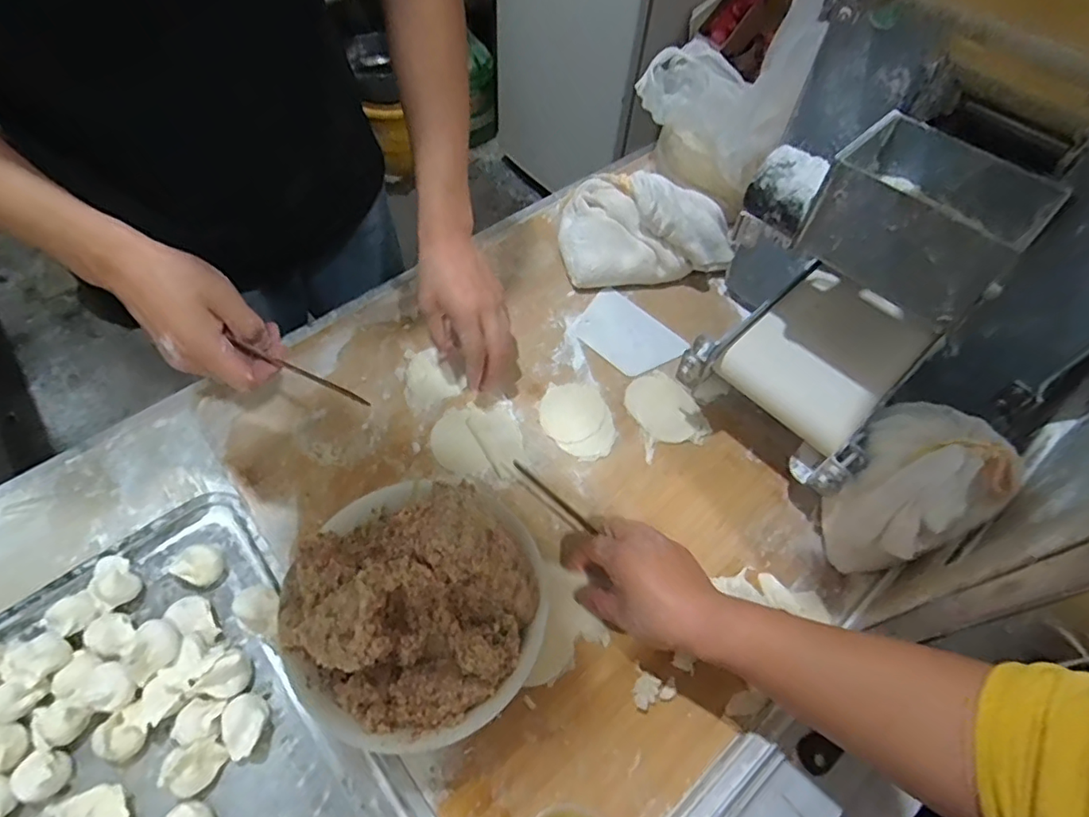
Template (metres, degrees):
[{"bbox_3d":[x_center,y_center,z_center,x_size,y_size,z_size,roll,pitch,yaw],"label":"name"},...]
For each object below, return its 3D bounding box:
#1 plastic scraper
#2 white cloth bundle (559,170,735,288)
[{"bbox_3d":[0.096,-0.086,0.660,0.118,0.008,0.085,39,65,17],"label":"plastic scraper"},{"bbox_3d":[0.123,-0.226,0.691,0.197,0.092,0.129,-2,59,-4],"label":"white cloth bundle"}]

